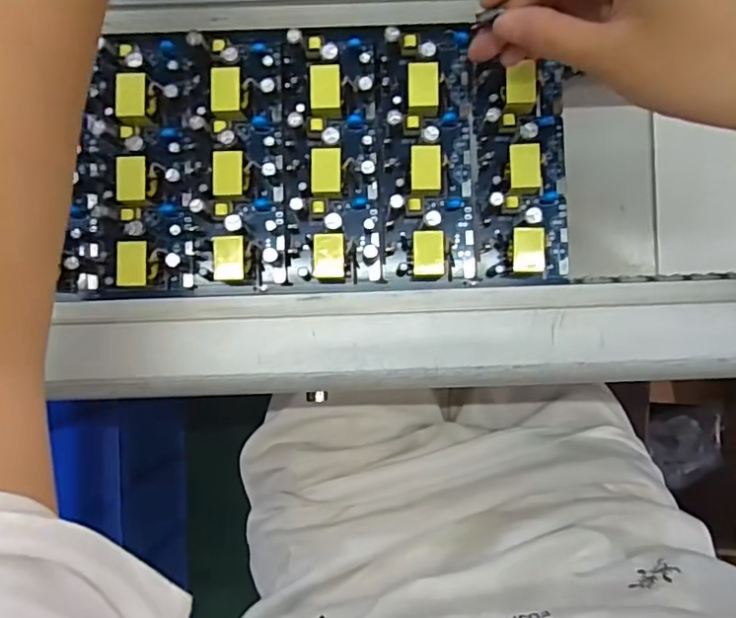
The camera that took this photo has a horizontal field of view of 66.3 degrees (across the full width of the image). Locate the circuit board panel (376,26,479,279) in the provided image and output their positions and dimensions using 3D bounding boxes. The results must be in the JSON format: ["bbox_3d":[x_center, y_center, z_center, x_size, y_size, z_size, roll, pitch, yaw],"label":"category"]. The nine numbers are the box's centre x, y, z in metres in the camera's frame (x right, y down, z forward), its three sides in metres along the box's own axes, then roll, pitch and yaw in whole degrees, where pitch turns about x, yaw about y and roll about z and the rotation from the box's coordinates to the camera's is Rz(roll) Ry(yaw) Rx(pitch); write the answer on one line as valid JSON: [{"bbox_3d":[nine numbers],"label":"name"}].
[{"bbox_3d":[0.031,-0.078,0.285,0.047,0.019,0.128,-3,87,0],"label":"circuit board panel"}]

